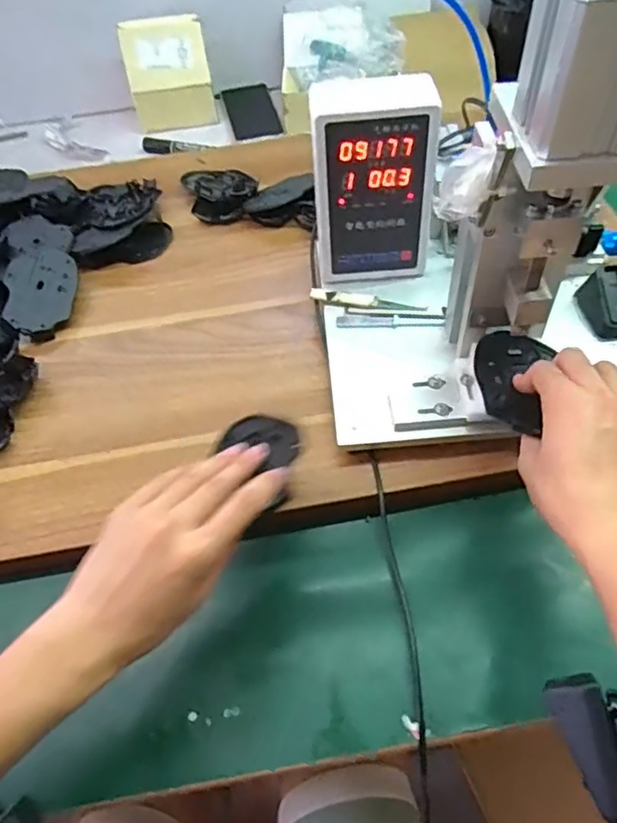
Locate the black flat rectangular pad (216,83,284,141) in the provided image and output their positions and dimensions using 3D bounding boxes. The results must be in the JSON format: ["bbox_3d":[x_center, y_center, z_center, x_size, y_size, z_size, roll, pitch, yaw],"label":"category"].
[{"bbox_3d":[-0.091,-0.472,0.951,0.076,0.006,0.143,-14,54,-6],"label":"black flat rectangular pad"}]

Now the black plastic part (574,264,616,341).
[{"bbox_3d":[0.281,-0.101,0.559,0.042,0.029,0.065,-11,54,-4],"label":"black plastic part"}]

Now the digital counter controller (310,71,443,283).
[{"bbox_3d":[0.059,-0.212,0.572,0.113,0.180,0.063,-1,54,3],"label":"digital counter controller"}]

